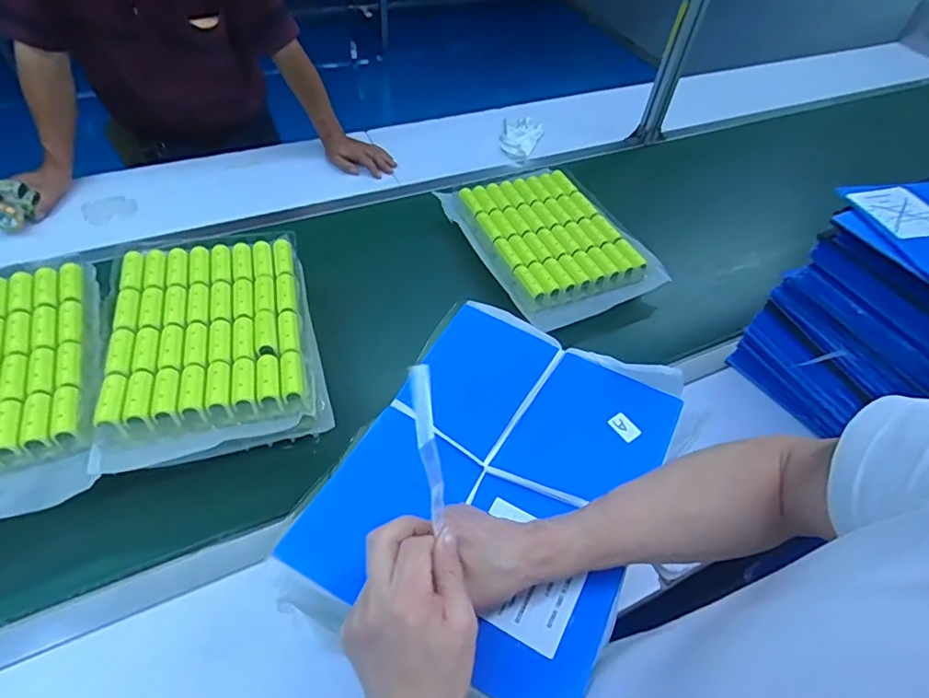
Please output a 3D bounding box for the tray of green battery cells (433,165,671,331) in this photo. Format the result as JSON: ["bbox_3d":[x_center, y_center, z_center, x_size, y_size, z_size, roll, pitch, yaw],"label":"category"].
[{"bbox_3d":[0.169,-0.227,1.060,0.314,0.065,0.365,-21,55,-18],"label":"tray of green battery cells"}]

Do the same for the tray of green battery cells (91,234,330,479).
[{"bbox_3d":[-0.376,-0.018,0.812,0.287,0.090,0.385,-13,53,-13],"label":"tray of green battery cells"}]

